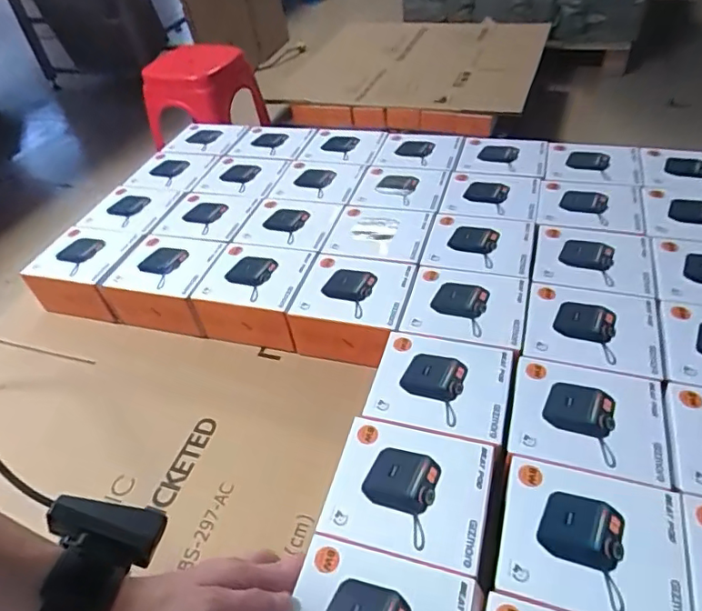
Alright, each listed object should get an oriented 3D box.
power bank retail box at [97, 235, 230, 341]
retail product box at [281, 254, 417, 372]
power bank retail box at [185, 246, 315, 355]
[{"bbox_3d":[-0.213,-0.026,0.622,0.114,0.062,0.098,9,47,16],"label":"power bank retail box"},{"bbox_3d":[0.005,0.004,0.566,0.111,0.060,0.100,9,47,16],"label":"retail product box"},{"bbox_3d":[-0.104,-0.012,0.597,0.110,0.063,0.097,8,46,15],"label":"power bank retail box"}]

